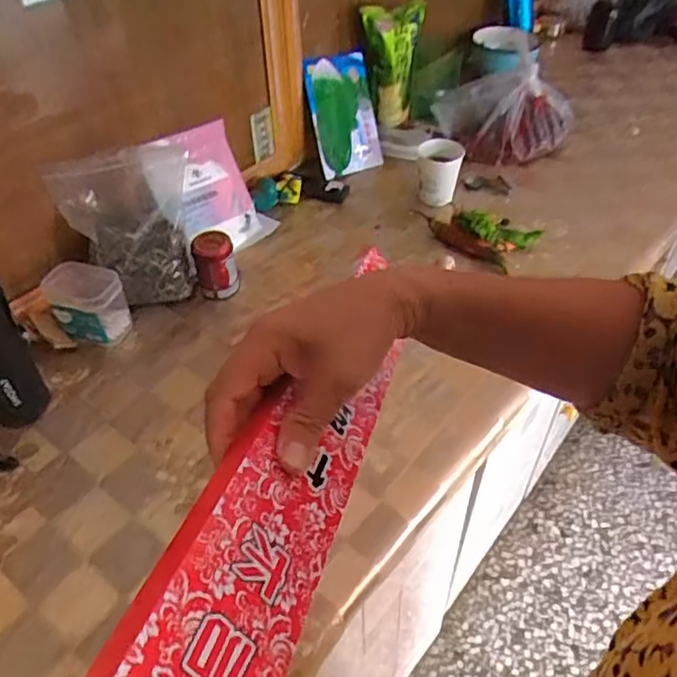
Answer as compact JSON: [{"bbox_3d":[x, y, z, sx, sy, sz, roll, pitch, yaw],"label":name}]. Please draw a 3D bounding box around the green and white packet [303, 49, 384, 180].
[{"bbox_3d":[0.004,-0.367,1.023,0.035,0.187,0.162,5,27,39],"label":"green and white packet"}]

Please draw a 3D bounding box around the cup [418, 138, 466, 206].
[{"bbox_3d":[0.167,-0.271,1.016,0.073,0.084,0.087,3,54,7],"label":"cup"}]

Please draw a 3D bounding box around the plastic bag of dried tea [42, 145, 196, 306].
[{"bbox_3d":[-0.242,-0.144,0.780,0.107,0.182,0.151,37,64,27],"label":"plastic bag of dried tea"}]

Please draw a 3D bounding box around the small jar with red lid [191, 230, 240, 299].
[{"bbox_3d":[-0.161,-0.097,0.817,0.054,0.074,0.049,-18,54,-8],"label":"small jar with red lid"}]

